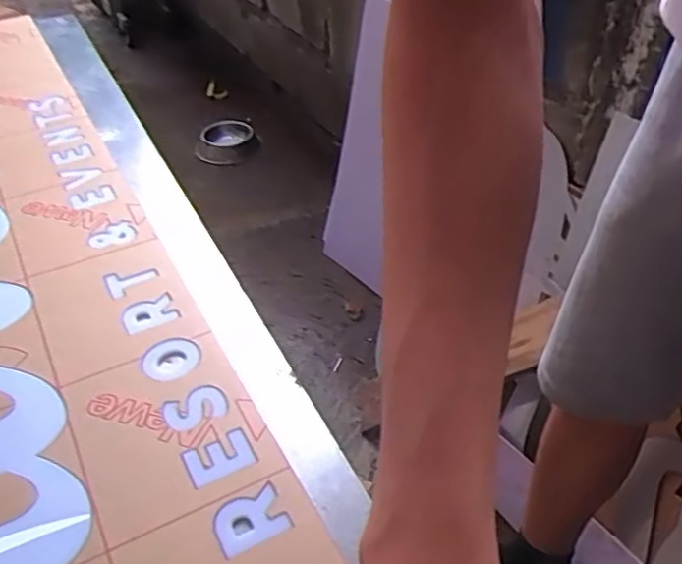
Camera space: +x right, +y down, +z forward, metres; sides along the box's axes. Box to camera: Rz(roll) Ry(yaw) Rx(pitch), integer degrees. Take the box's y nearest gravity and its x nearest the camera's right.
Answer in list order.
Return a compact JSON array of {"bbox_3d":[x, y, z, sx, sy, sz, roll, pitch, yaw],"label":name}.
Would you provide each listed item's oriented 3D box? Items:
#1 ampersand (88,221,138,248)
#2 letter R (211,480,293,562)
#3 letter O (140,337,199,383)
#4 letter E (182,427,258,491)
[{"bbox_3d":[-0.148,-0.030,0.431,0.029,0.004,0.023,-27,47,-25],"label":"ampersand"},{"bbox_3d":[-0.038,0.098,0.279,0.029,0.004,0.023,-22,45,-20],"label":"letter R"},{"bbox_3d":[-0.088,0.041,0.347,0.027,0.005,0.029,-2,41,1],"label":"letter O"},{"bbox_3d":[-0.055,0.078,0.300,0.029,0.004,0.021,-23,45,-21],"label":"letter E"}]

